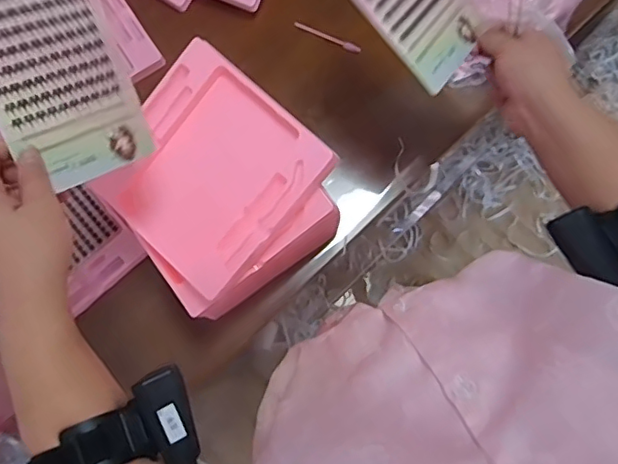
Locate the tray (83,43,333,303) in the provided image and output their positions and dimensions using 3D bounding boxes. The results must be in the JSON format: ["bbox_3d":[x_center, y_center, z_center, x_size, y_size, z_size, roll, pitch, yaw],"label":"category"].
[{"bbox_3d":[-0.101,-0.061,0.567,0.185,0.022,0.191,43,100,10],"label":"tray"}]

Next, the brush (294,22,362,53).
[{"bbox_3d":[0.025,-0.259,0.758,0.095,0.004,0.012,24,80,5],"label":"brush"}]

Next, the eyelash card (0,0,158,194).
[{"bbox_3d":[-0.193,-0.124,0.434,0.106,0.005,0.171,-31,118,-32],"label":"eyelash card"}]

